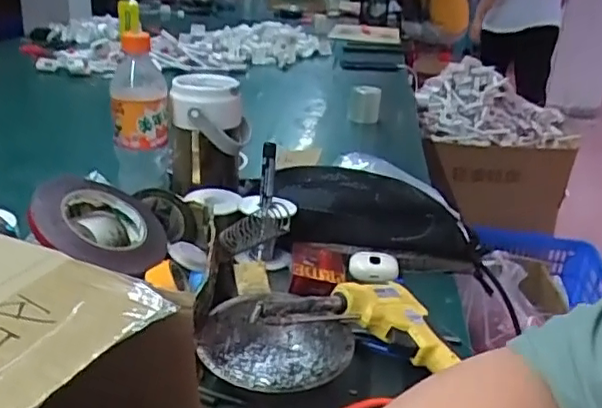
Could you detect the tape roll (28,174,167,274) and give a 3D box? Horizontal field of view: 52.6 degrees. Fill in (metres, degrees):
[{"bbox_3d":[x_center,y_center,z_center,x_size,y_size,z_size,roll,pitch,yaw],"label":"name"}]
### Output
[{"bbox_3d":[-0.189,0.021,0.579,0.126,0.016,0.123,31,26,-17],"label":"tape roll"}]

